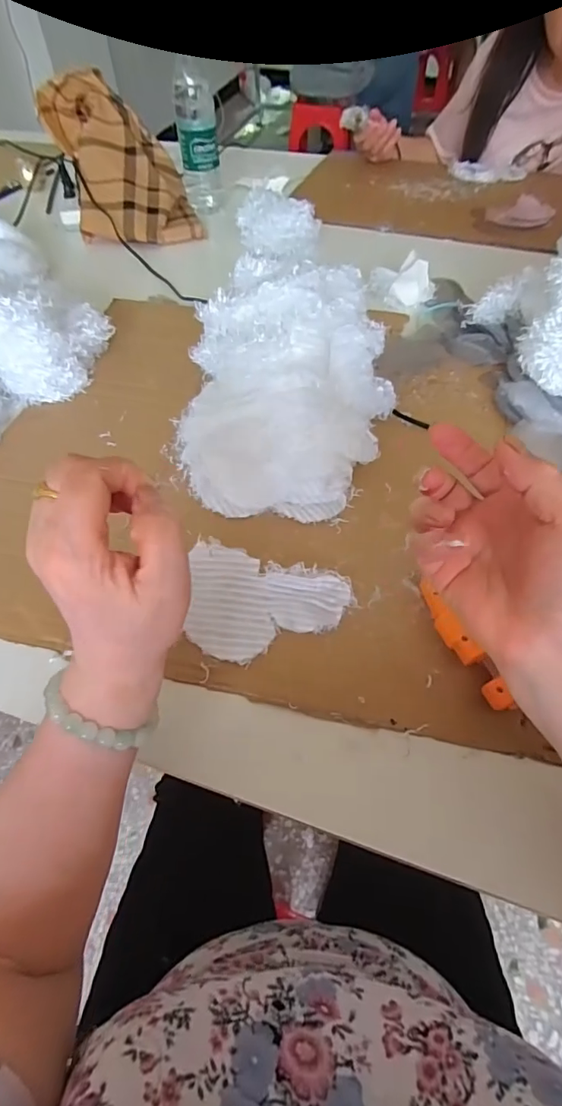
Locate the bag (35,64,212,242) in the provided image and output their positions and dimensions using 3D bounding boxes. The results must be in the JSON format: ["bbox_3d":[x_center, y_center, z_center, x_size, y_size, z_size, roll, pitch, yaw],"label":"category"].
[{"bbox_3d":[-0.274,-0.664,0.832,0.199,0.066,0.298,-20,91,-13],"label":"bag"}]

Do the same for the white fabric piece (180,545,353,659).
[{"bbox_3d":[-0.017,0.046,0.388,0.128,0.006,0.088,14,66,9],"label":"white fabric piece"}]

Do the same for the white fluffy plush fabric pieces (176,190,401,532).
[{"bbox_3d":[0.004,-0.199,0.471,0.216,0.154,0.297,1,55,2],"label":"white fluffy plush fabric pieces"}]

